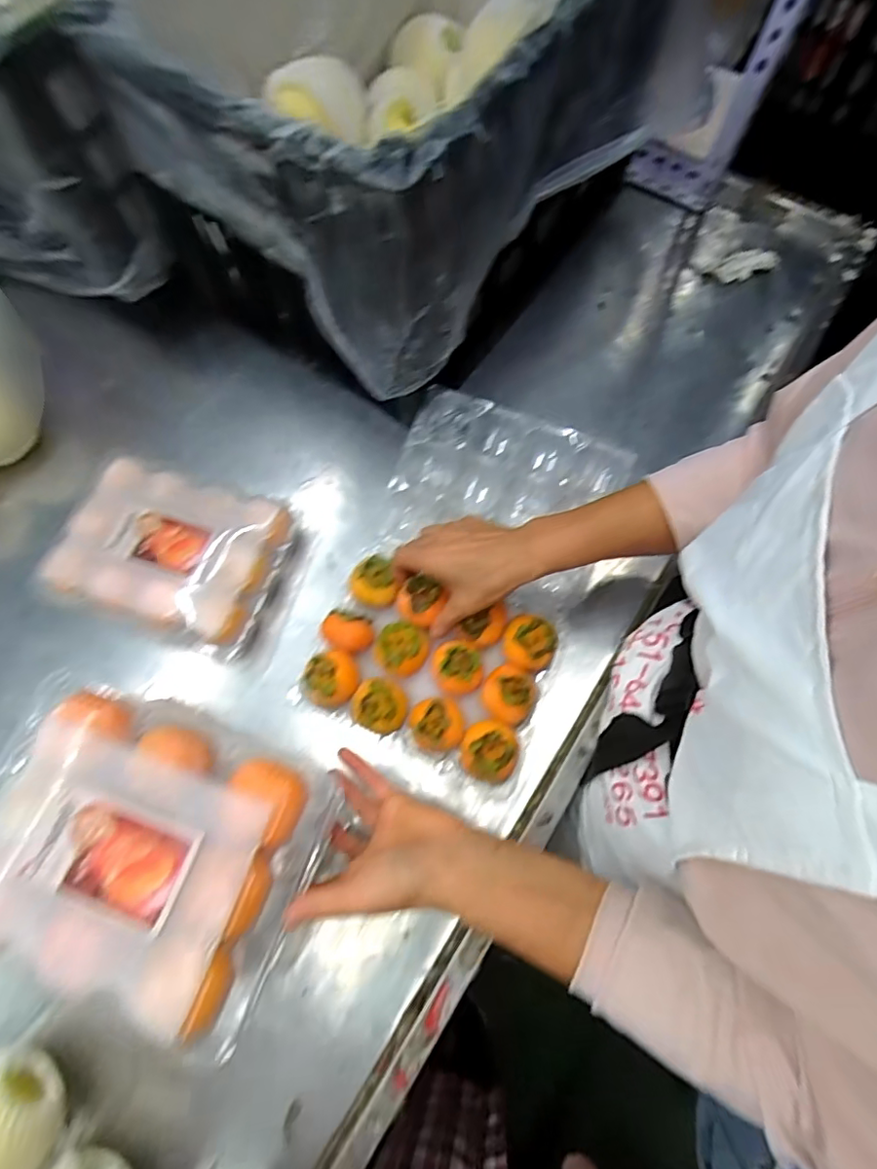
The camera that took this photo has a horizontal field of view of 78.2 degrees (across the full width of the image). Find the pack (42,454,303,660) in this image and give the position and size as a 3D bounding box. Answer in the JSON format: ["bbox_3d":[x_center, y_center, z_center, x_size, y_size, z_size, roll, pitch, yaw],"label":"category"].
[{"bbox_3d":[-0.260,-0.030,0.538,0.204,0.053,0.161,18,72,7],"label":"pack"}]

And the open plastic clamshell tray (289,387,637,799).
[{"bbox_3d":[0.024,-0.011,0.522,0.220,0.054,0.345,24,73,9],"label":"open plastic clamshell tray"}]

